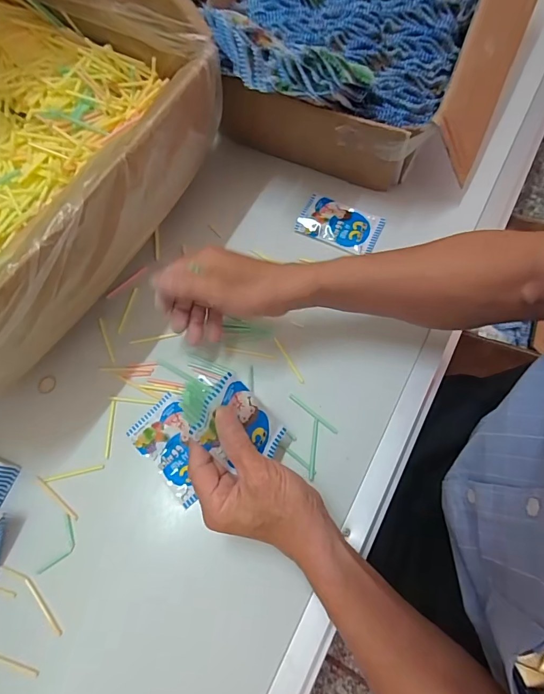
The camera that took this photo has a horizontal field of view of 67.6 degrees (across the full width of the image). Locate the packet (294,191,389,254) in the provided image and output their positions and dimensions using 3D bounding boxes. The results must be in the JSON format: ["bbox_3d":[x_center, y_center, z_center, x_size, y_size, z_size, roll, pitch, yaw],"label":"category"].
[{"bbox_3d":[0.087,-0.161,0.529,0.107,0.013,0.067,22,70,9],"label":"packet"}]

